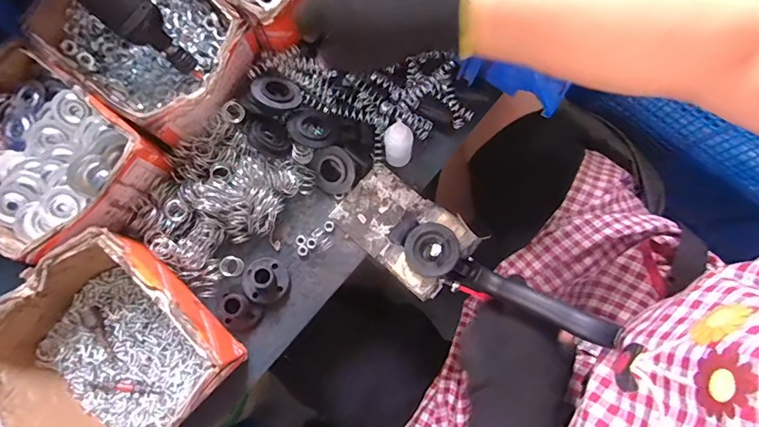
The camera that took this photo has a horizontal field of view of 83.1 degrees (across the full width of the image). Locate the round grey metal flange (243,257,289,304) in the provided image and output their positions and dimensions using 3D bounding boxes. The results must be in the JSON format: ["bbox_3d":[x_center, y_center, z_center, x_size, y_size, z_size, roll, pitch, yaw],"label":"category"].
[{"bbox_3d":[-0.106,0.060,0.389,0.039,0.018,0.041,12,79,2],"label":"round grey metal flange"}]

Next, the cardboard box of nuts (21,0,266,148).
[{"bbox_3d":[-0.210,-0.159,0.396,0.181,0.049,0.136,36,81,7],"label":"cardboard box of nuts"}]

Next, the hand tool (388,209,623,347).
[{"bbox_3d":[0.096,0.058,0.361,0.188,0.037,0.045,27,79,28],"label":"hand tool"}]

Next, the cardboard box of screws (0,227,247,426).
[{"bbox_3d":[-0.218,0.115,0.350,0.142,0.065,0.161,-42,82,-8],"label":"cardboard box of screws"}]

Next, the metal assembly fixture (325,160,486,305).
[{"bbox_3d":[0.021,0.013,0.398,0.123,0.033,0.076,40,82,7],"label":"metal assembly fixture"}]

